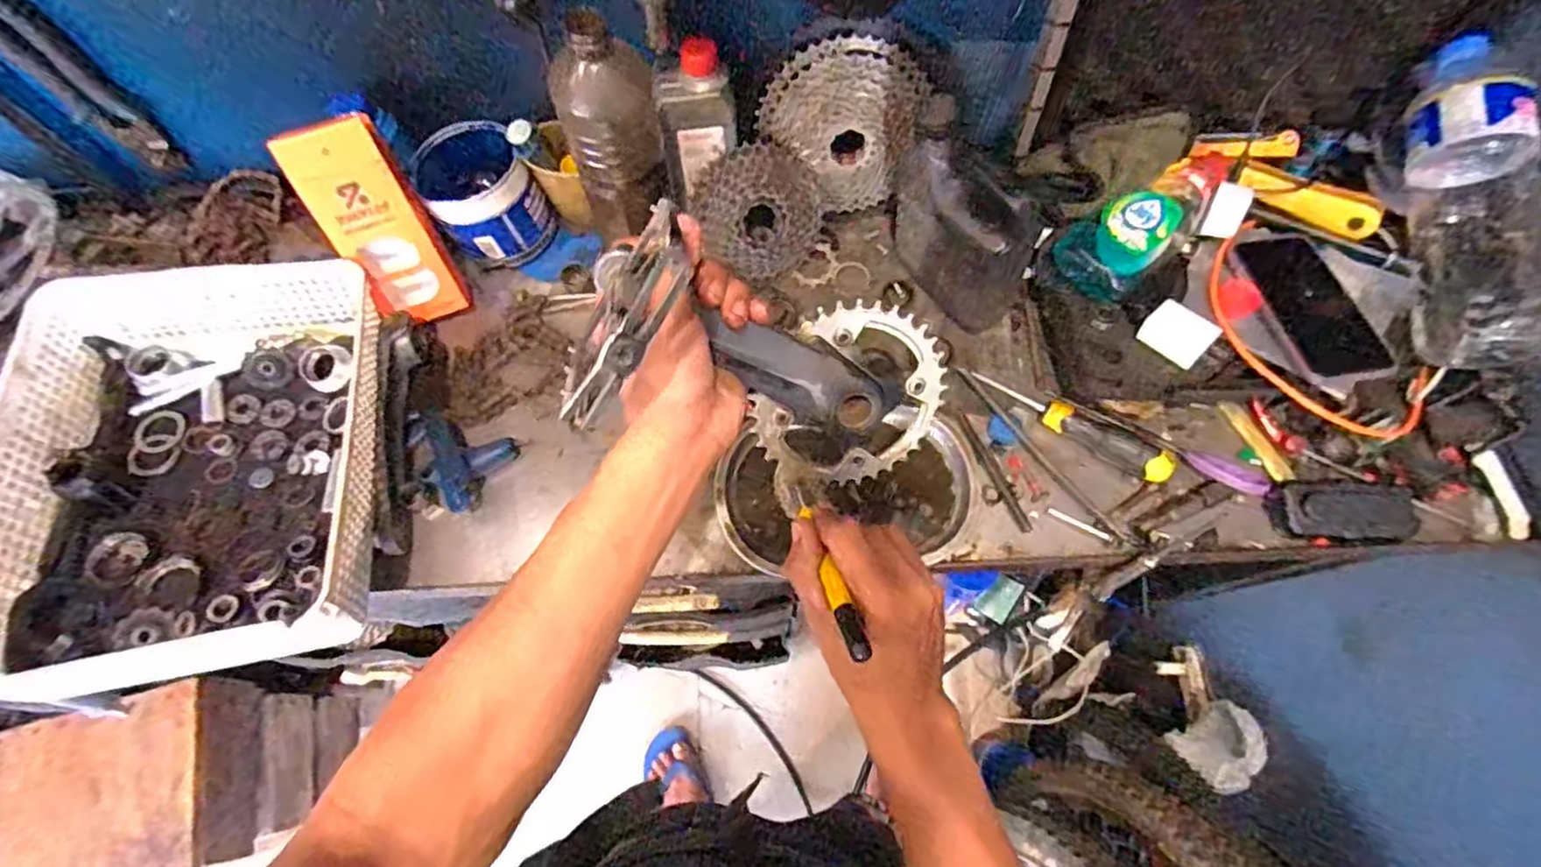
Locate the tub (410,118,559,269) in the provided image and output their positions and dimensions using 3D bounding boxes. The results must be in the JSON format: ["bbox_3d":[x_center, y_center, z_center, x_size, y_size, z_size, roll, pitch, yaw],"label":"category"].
[{"bbox_3d":[-0.271,-0.225,0.650,0.095,0.087,0.103,0,69,0],"label":"tub"}]

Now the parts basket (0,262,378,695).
[{"bbox_3d":[-0.448,0.015,0.554,0.244,0.119,0.341,-9,69,-3],"label":"parts basket"}]

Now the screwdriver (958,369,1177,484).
[{"bbox_3d":[0.267,-0.014,0.615,0.186,0.030,0.031,32,72,12],"label":"screwdriver"}]

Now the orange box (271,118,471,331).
[{"bbox_3d":[-0.344,-0.180,0.607,0.081,0.184,0.029,-29,46,-10],"label":"orange box"}]

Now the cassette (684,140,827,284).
[{"bbox_3d":[-0.009,-0.210,0.645,0.124,0.035,0.117,-5,112,-13],"label":"cassette"}]

